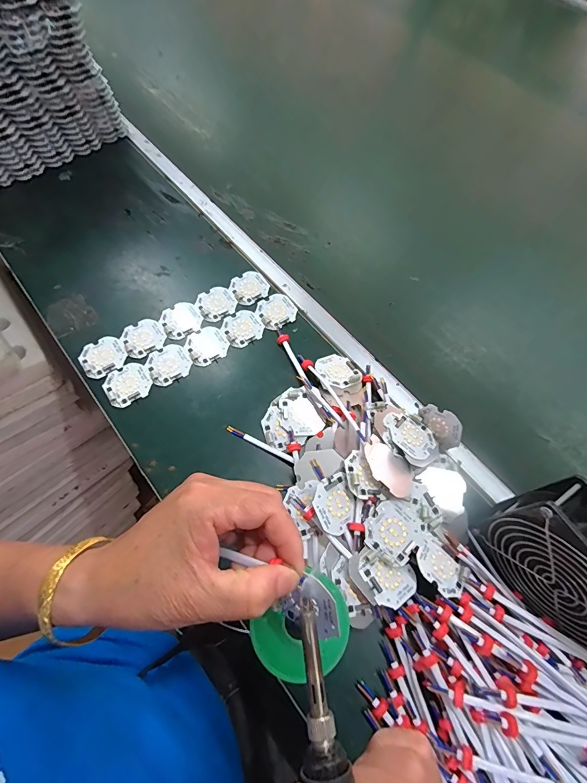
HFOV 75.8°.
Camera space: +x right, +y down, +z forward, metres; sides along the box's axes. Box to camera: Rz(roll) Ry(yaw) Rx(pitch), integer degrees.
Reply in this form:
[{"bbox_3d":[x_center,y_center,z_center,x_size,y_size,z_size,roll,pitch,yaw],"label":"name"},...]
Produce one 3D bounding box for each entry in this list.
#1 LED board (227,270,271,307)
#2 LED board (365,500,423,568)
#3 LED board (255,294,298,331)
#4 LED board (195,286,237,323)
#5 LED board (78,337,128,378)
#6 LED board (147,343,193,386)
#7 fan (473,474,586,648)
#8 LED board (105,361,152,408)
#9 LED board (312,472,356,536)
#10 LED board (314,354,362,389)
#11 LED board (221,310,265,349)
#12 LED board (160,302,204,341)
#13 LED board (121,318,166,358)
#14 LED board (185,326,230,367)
[{"bbox_3d":[-0.056,-0.133,0.480,0.048,0.004,0.046,-32,68,-18],"label":"LED board"},{"bbox_3d":[0.088,0.123,0.332,0.046,0.006,0.043,41,67,17],"label":"LED board"},{"bbox_3d":[-0.021,-0.100,0.465,0.047,0.004,0.046,-30,68,-18],"label":"LED board"},{"bbox_3d":[-0.095,-0.110,0.465,0.046,0.004,0.046,-30,68,-18],"label":"LED board"},{"bbox_3d":[-0.213,-0.039,0.421,0.046,0.004,0.046,-30,68,-18],"label":"LED board"},{"bbox_3d":[-0.140,-0.031,0.425,0.047,0.004,0.045,-29,68,-17],"label":"LED board"},{"bbox_3d":[0.216,0.134,0.286,0.050,0.098,0.133,-31,68,-18],"label":"fan"},{"bbox_3d":[-0.180,-0.010,0.409,0.045,0.004,0.047,-27,67,-16],"label":"LED board"},{"bbox_3d":[0.038,0.101,0.336,0.041,0.004,0.045,-25,85,-25],"label":"LED board"},{"bbox_3d":[0.050,-0.024,0.423,0.043,0.005,0.047,-26,67,-16],"label":"LED board"},{"bbox_3d":[-0.061,-0.076,0.453,0.047,0.004,0.047,-25,67,-16],"label":"LED board"},{"bbox_3d":[-0.133,-0.086,0.451,0.047,0.004,0.048,-23,66,-15],"label":"LED board"},{"bbox_3d":[-0.174,-0.063,0.436,0.047,0.004,0.046,-27,67,-17],"label":"LED board"},{"bbox_3d":[-0.100,-0.055,0.438,0.047,0.004,0.045,-29,68,-17],"label":"LED board"}]

